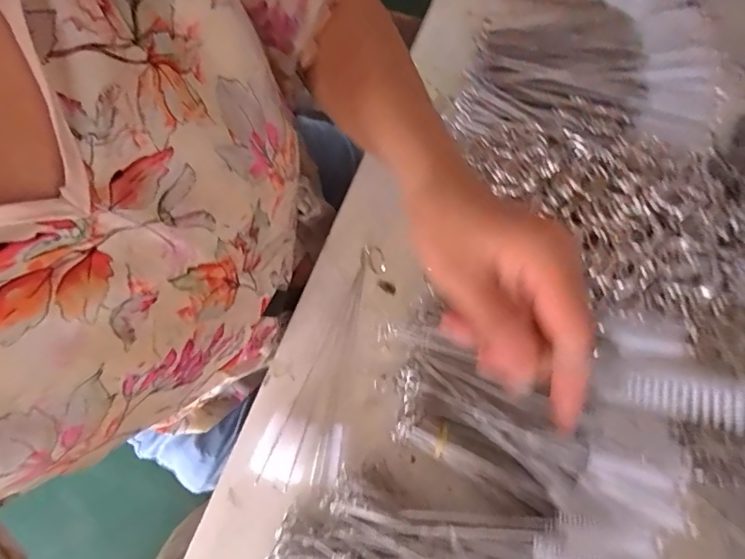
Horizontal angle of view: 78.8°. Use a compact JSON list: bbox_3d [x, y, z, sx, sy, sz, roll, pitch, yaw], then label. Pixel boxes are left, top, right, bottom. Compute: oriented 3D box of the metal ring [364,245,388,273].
[{"bbox_3d":[0.004,-0.019,0.403,0.006,0.021,0.029,-23,87,-36],"label":"metal ring"}]

